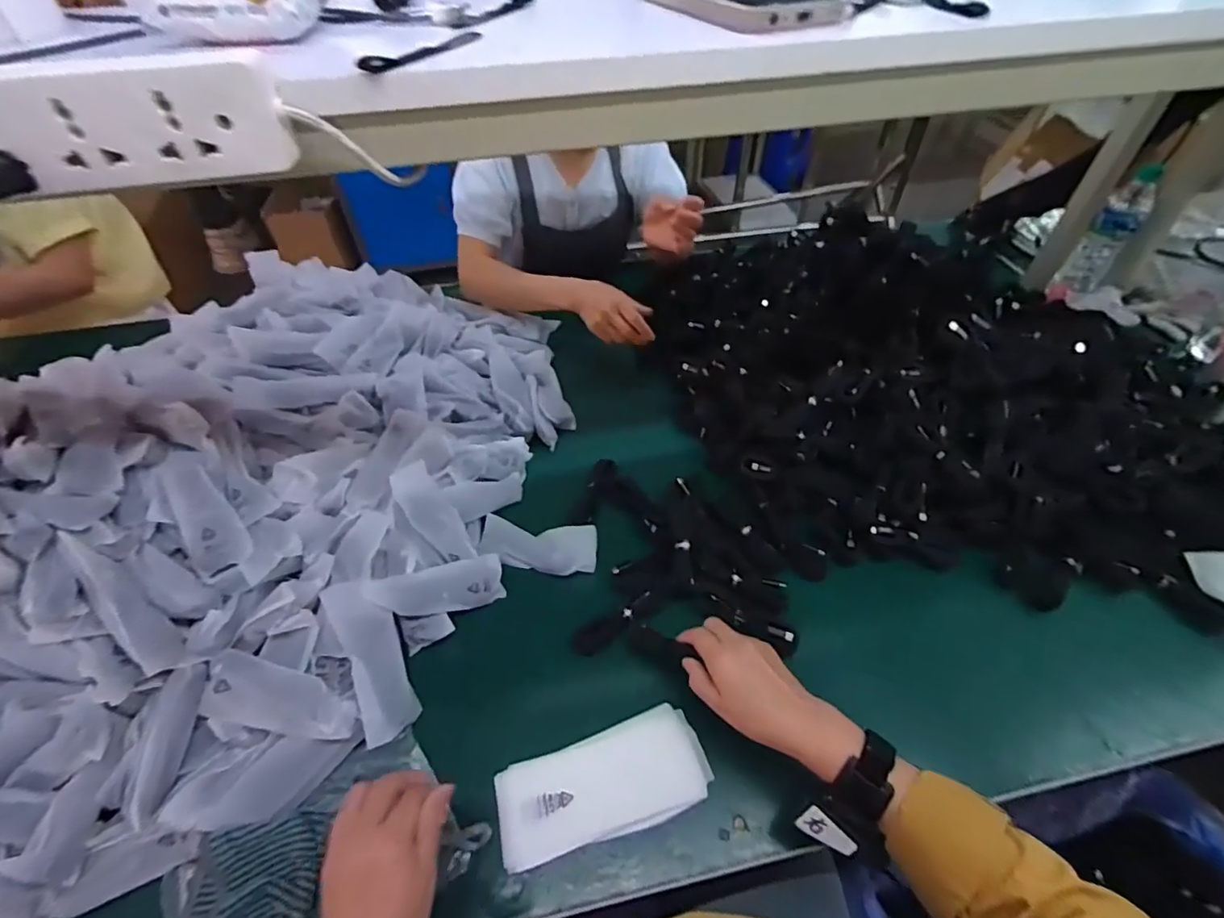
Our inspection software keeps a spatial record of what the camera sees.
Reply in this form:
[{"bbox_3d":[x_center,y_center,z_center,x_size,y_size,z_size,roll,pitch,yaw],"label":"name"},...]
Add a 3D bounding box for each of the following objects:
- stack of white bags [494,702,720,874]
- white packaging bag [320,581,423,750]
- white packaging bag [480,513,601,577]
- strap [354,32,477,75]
[{"bbox_3d":[-0.008,0.289,0.475,0.185,0.010,0.082,-16,50,-13],"label":"stack of white bags"},{"bbox_3d":[-0.236,0.194,0.526,0.051,0.019,0.153,-21,82,-17],"label":"white packaging bag"},{"bbox_3d":[-0.089,0.102,0.638,0.145,0.021,0.059,9,49,9],"label":"white packaging bag"},{"bbox_3d":[-0.109,-0.242,0.314,0.014,0.007,0.098,21,52,19],"label":"strap"}]

